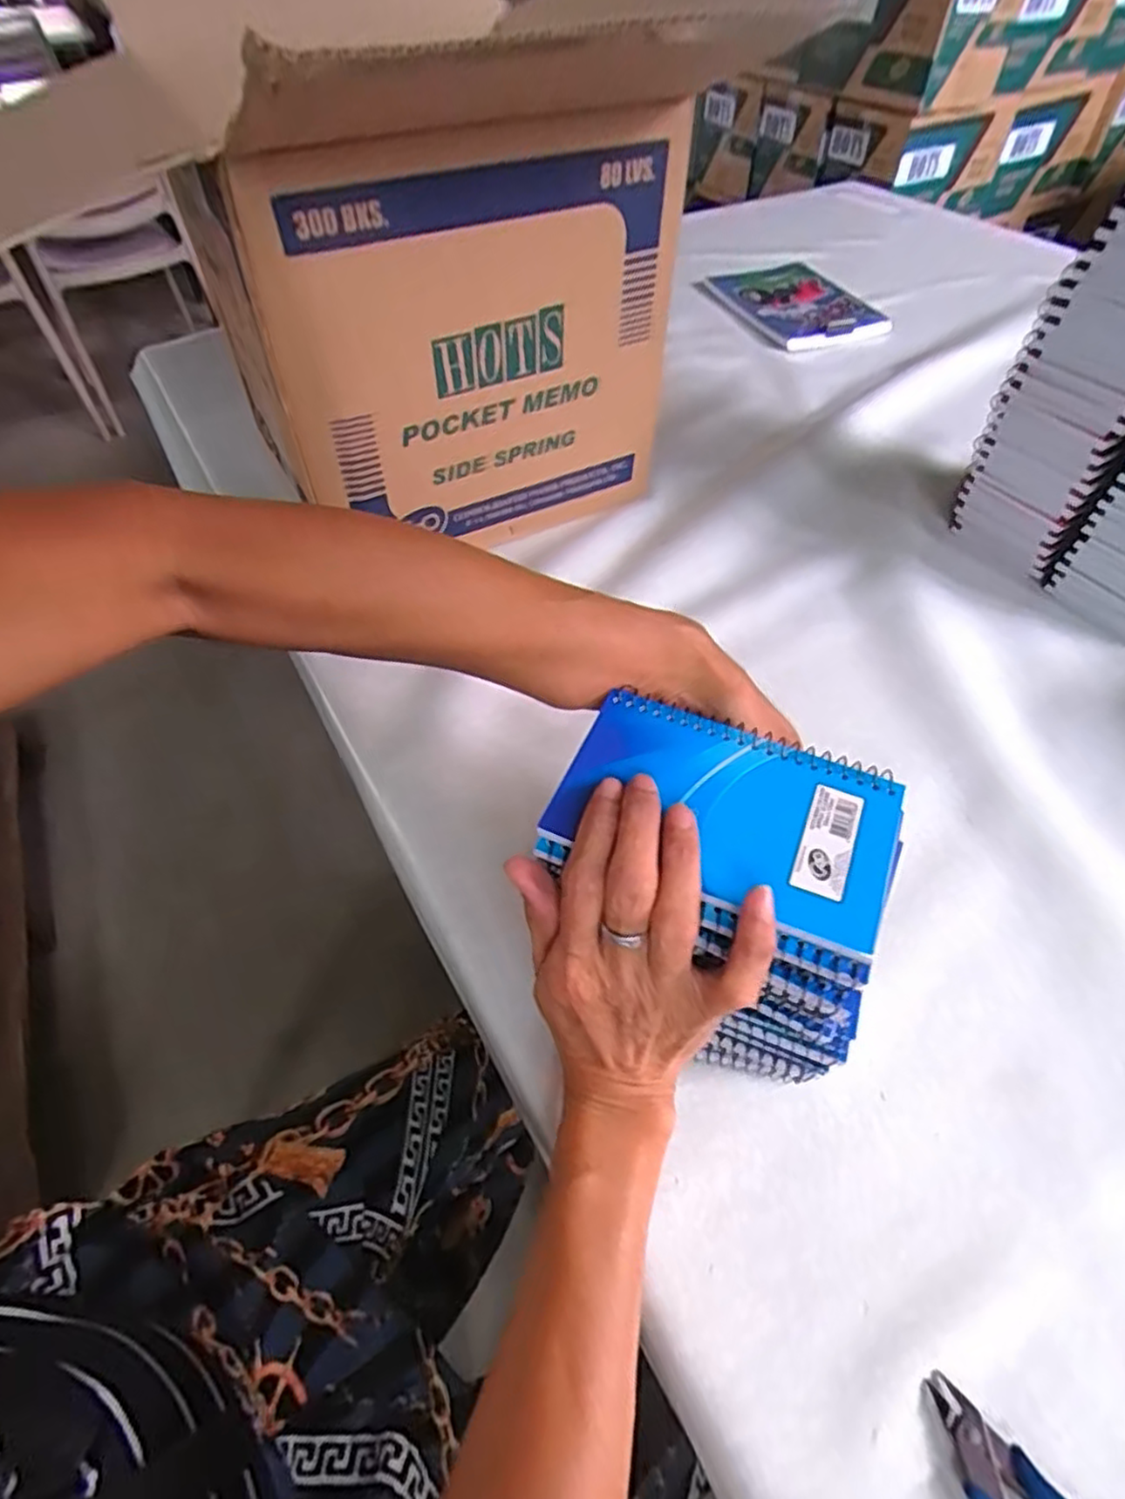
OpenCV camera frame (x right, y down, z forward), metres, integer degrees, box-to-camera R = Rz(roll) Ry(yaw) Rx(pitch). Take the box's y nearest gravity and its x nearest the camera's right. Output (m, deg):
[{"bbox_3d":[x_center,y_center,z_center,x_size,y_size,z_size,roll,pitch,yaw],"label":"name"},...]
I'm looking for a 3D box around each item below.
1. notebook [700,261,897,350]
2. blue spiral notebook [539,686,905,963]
[{"bbox_3d":[0.308,-0.595,0.929,0.160,0.018,0.235,-18,54,-13],"label":"notebook"},{"bbox_3d":[0.066,0.022,0.282,0.128,0.004,0.083,20,55,15],"label":"blue spiral notebook"}]

